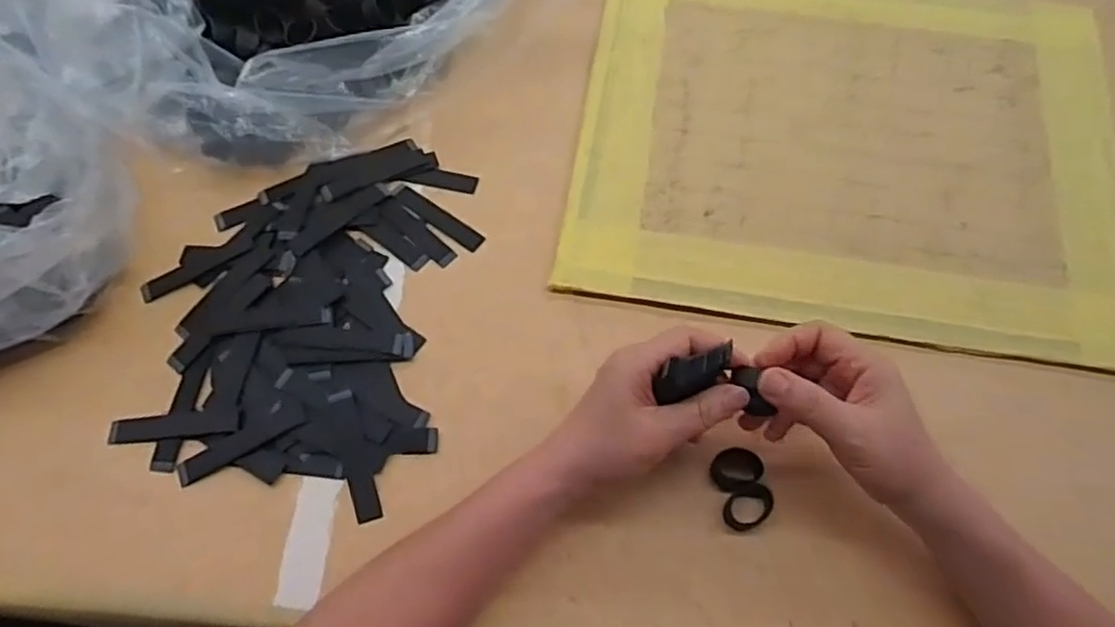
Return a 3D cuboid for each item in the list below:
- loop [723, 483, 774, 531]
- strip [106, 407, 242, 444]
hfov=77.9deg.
[{"bbox_3d":[0.127,0.129,0.460,0.034,0.012,0.026,-24,68,-10],"label":"loop"},{"bbox_3d":[-0.270,0.080,0.488,0.089,0.004,0.020,-5,59,-1],"label":"strip"}]

